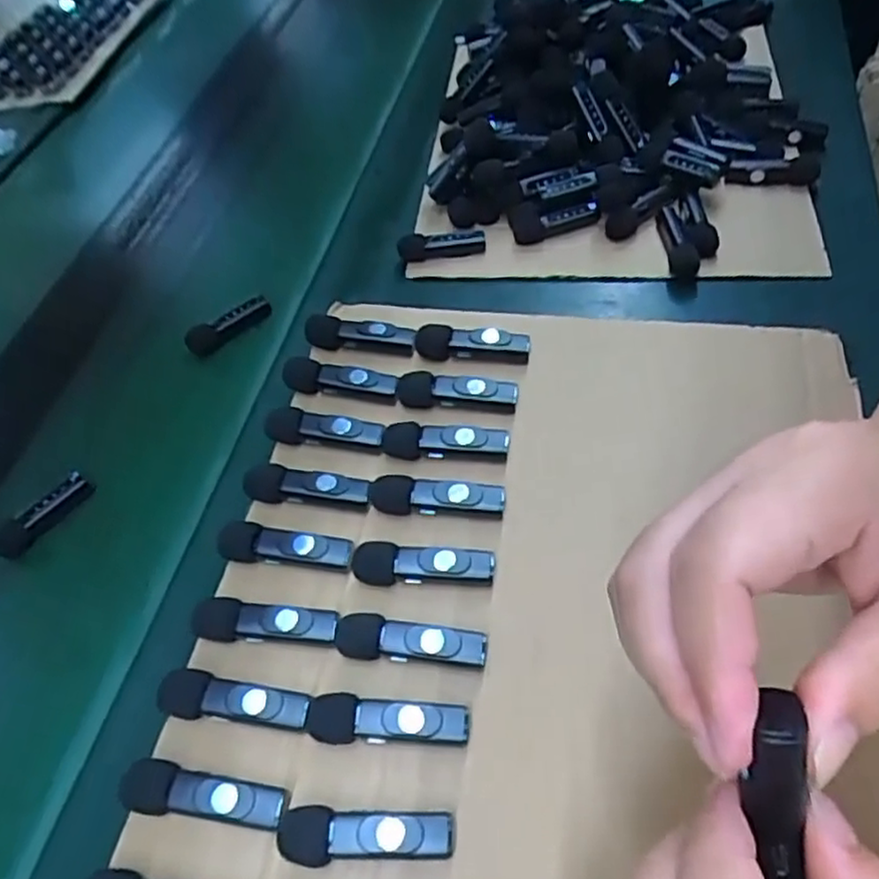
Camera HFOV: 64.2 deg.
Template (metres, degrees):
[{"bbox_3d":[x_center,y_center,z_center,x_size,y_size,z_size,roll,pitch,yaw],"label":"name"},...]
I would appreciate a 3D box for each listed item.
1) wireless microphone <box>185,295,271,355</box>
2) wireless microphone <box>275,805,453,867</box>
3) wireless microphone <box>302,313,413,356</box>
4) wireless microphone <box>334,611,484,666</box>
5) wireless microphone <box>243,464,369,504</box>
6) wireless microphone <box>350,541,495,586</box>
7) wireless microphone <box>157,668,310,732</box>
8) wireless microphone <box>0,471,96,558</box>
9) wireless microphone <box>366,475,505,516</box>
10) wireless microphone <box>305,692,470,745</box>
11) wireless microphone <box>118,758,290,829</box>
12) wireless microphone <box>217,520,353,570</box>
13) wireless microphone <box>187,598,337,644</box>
[{"bbox_3d":[-0.157,-0.084,0.522,0.065,0.018,0.020,-31,53,-12],"label":"wireless microphone"},{"bbox_3d":[-0.028,0.148,0.261,0.064,0.014,0.019,0,53,6],"label":"wireless microphone"},{"bbox_3d":[-0.048,-0.061,0.413,0.066,0.017,0.012,6,54,10],"label":"wireless microphone"},{"bbox_3d":[-0.013,0.089,0.304,0.065,0.016,0.017,4,54,9],"label":"wireless microphone"},{"bbox_3d":[-0.068,0.023,0.353,0.063,0.011,0.015,4,54,9],"label":"wireless microphone"},{"bbox_3d":[-0.008,0.059,0.323,0.065,0.015,0.017,4,54,9],"label":"wireless microphone"},{"bbox_3d":[-0.087,0.110,0.295,0.065,0.012,0.018,4,54,9],"label":"wireless microphone"},{"bbox_3d":[-0.251,0.047,0.441,0.021,0.017,0.065,28,64,29],"label":"wireless microphone"},{"bbox_3d":[-0.002,0.028,0.344,0.066,0.013,0.016,2,53,7],"label":"wireless microphone"},{"bbox_3d":[-0.022,0.115,0.285,0.066,0.015,0.018,2,54,8],"label":"wireless microphone"},{"bbox_3d":[-0.093,0.139,0.275,0.065,0.014,0.018,3,54,8],"label":"wireless microphone"},{"bbox_3d":[-0.072,0.050,0.332,0.062,0.017,0.017,3,54,8],"label":"wireless microphone"},{"bbox_3d":[-0.077,0.082,0.315,0.063,0.017,0.018,-1,53,5],"label":"wireless microphone"}]

